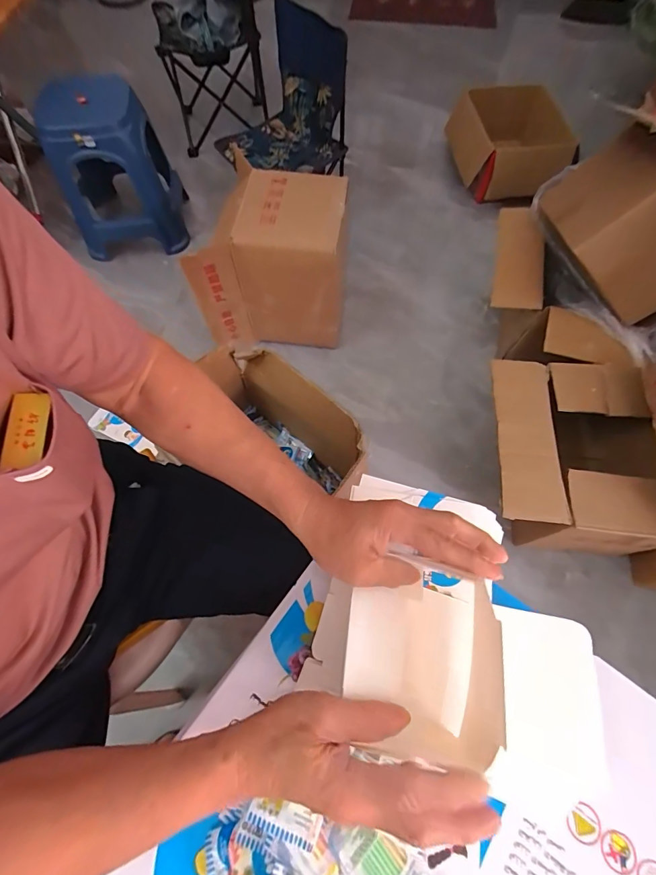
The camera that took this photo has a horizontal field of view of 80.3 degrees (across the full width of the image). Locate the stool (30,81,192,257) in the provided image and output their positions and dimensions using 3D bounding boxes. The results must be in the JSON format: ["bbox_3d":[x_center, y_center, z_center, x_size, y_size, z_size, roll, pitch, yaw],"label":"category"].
[{"bbox_3d":[-0.696,-0.892,1.306,0.319,0.359,0.369,-10,66,-4],"label":"stool"}]

